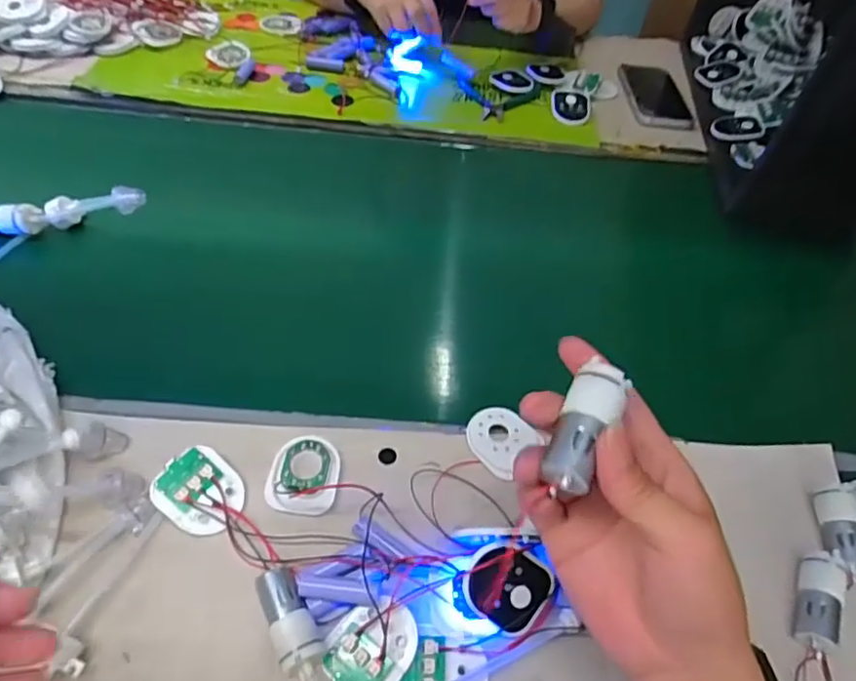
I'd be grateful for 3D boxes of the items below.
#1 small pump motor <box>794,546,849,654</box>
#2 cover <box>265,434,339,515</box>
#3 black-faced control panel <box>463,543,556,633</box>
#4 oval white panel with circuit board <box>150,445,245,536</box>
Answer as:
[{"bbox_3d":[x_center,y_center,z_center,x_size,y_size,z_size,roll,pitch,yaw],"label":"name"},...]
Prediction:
[{"bbox_3d":[0.251,0.161,0.378,0.024,0.020,0.066,24,54,12],"label":"small pump motor"},{"bbox_3d":[-0.087,0.096,0.424,0.046,0.012,0.055,9,52,0],"label":"cover"},{"bbox_3d":[0.049,0.149,0.365,0.056,0.006,0.045,39,82,-9],"label":"black-faced control panel"},{"bbox_3d":[-0.151,0.101,0.400,0.056,0.009,0.048,45,61,1],"label":"oval white panel with circuit board"}]

